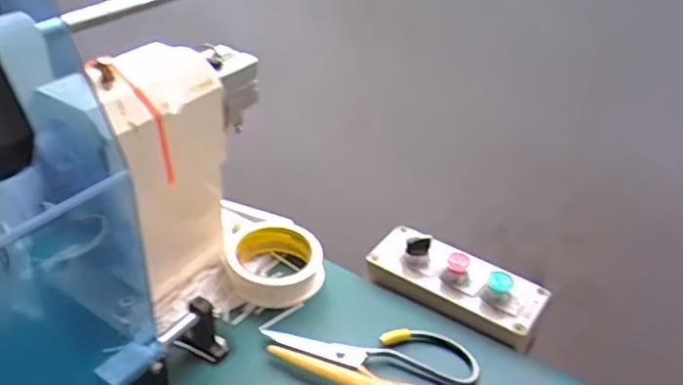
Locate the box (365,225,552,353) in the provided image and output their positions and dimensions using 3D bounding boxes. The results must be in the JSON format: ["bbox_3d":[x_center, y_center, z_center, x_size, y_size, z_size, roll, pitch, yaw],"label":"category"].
[{"bbox_3d":[0.115,0.085,0.624,0.175,0.043,0.069,24,40,26],"label":"box"}]

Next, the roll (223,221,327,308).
[{"bbox_3d":[-0.068,0.068,0.628,0.098,0.028,0.097,2,35,-2],"label":"roll"}]

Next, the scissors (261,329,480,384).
[{"bbox_3d":[0.024,0.150,0.544,0.186,0.009,0.116,12,36,12],"label":"scissors"}]

